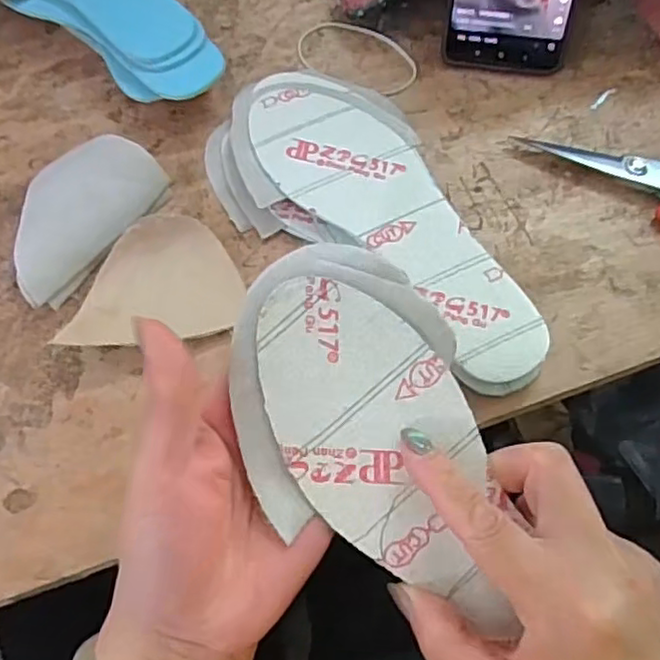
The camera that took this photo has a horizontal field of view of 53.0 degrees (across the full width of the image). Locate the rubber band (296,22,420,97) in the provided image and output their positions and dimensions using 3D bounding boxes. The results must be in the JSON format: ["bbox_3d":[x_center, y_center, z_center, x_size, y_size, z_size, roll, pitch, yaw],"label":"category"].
[{"bbox_3d":[0.019,-0.187,0.448,0.088,0.004,0.046,27,69,16],"label":"rubber band"}]

